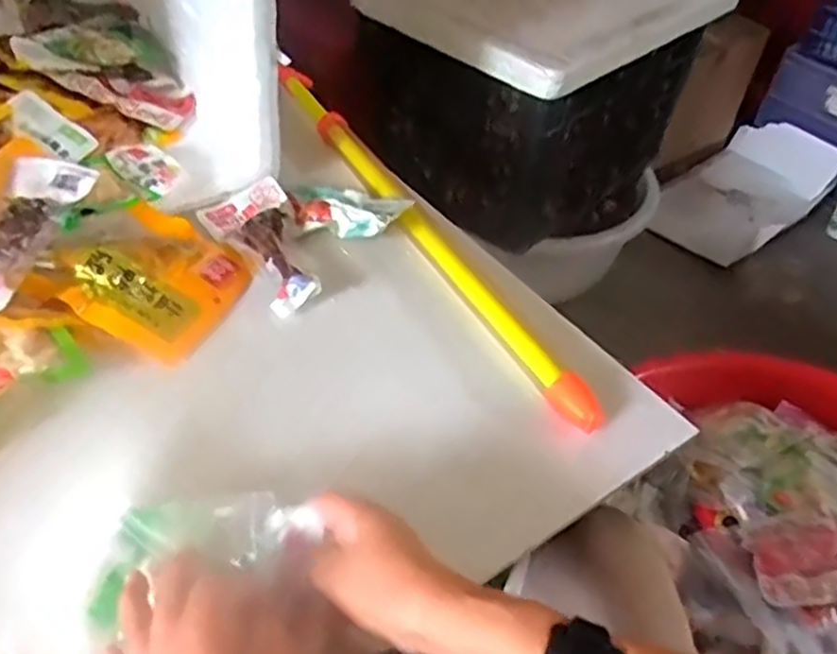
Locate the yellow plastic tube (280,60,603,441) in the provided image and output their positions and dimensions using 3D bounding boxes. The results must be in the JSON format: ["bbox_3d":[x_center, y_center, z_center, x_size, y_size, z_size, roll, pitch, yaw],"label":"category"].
[{"bbox_3d":[-0.015,-0.115,0.725,0.028,0.026,0.580,-17,48,-24],"label":"yellow plastic tube"}]

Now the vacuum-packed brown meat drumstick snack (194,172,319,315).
[{"bbox_3d":[-0.130,-0.078,0.669,0.072,0.025,0.167,-22,51,-28],"label":"vacuum-packed brown meat drumstick snack"}]

